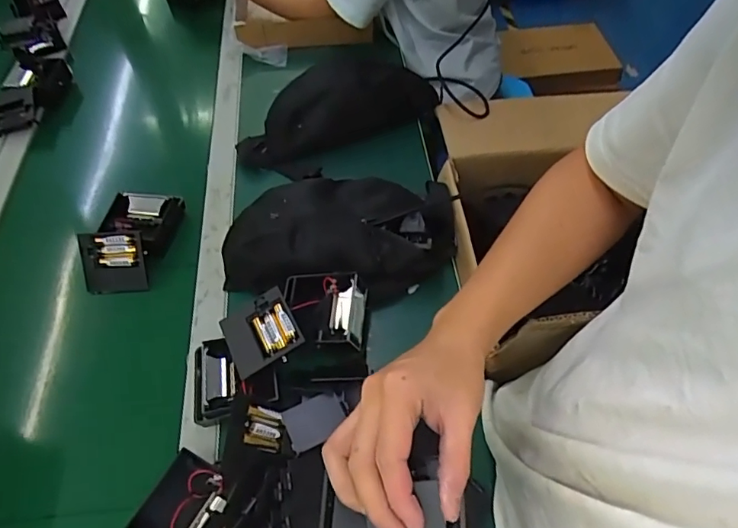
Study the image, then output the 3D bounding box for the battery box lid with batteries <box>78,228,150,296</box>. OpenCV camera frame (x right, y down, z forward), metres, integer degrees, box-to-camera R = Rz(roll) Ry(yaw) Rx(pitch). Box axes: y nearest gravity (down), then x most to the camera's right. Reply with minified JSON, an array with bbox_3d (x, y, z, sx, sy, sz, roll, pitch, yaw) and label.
[{"bbox_3d":[-0.337,-0.004,0.668,0.083,0.082,0.014,-5,11,-6],"label":"battery box lid with batteries"}]

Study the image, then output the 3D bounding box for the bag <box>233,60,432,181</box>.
[{"bbox_3d":[-0.052,-0.243,0.781,0.311,0.077,0.141,-33,60,-19],"label":"bag"}]

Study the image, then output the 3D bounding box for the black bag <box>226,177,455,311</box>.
[{"bbox_3d":[-0.038,-0.048,0.652,0.293,0.079,0.177,-1,55,2],"label":"black bag"}]

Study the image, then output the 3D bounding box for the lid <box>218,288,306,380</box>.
[{"bbox_3d":[-0.122,0.073,0.567,0.081,0.010,0.086,-33,57,2],"label":"lid"}]

